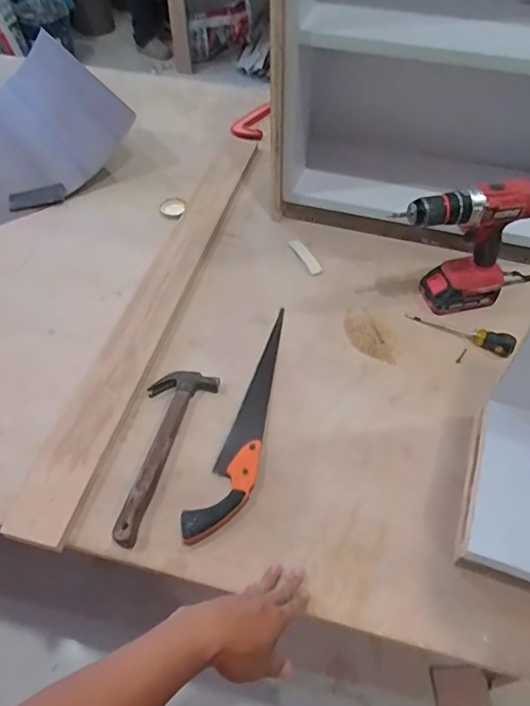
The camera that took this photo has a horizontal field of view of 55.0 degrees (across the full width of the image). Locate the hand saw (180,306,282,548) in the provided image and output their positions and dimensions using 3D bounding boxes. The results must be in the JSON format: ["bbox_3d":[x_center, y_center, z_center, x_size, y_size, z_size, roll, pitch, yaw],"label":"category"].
[{"bbox_3d":[-0.013,0.088,0.720,0.063,0.031,0.375,15,57,14],"label":"hand saw"}]

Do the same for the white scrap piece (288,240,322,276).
[{"bbox_3d":[0.075,-0.178,0.936,0.027,0.004,0.099,-16,52,-20],"label":"white scrap piece"}]

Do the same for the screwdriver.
[{"bbox_3d":[0.317,-0.039,0.823,0.166,0.028,0.032,29,61,22],"label":"screwdriver"}]

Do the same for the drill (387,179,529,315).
[{"bbox_3d":[0.300,-0.160,0.788,0.198,0.199,0.069,-4,53,0],"label":"drill"}]

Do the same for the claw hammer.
[{"bbox_3d":[-0.156,0.127,0.697,0.090,0.037,0.261,16,56,14],"label":"claw hammer"}]

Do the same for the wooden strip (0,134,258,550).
[{"bbox_3d":[-0.163,-0.119,0.870,0.081,0.019,0.884,16,54,3],"label":"wooden strip"}]

